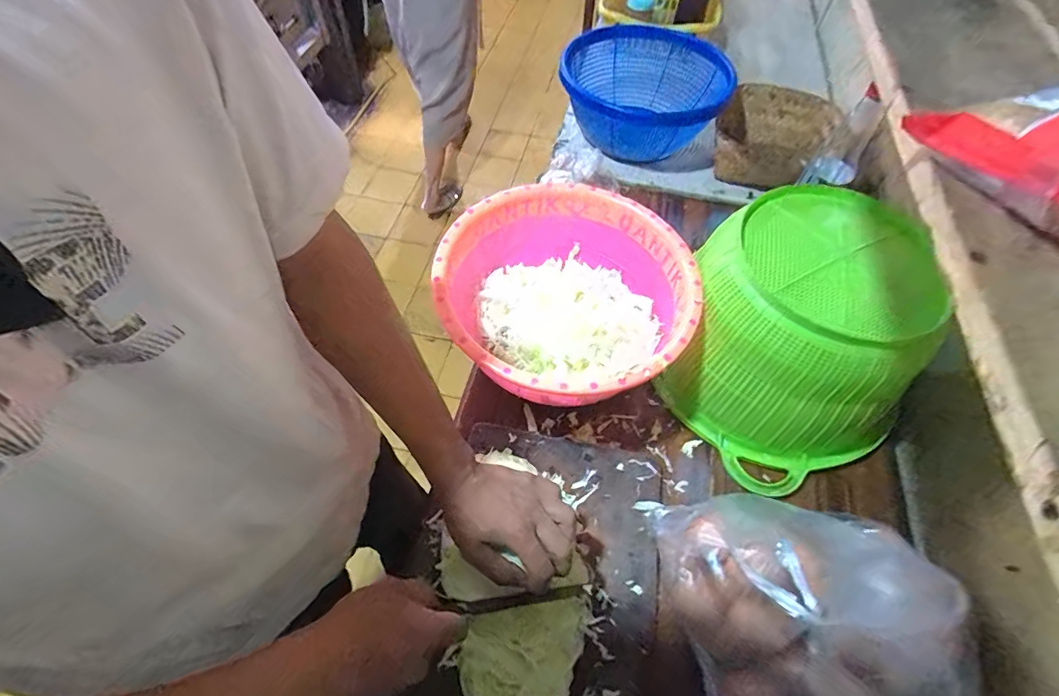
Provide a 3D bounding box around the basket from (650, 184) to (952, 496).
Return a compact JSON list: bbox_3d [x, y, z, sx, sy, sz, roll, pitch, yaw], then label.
[{"bbox_3d":[0.326,-0.014,0.576,0.274,0.198,0.280,-27,62,-17],"label":"basket"}]

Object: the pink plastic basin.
[{"bbox_3d":[0.043,-0.053,0.618,0.310,0.148,0.305,0,57,-1],"label":"pink plastic basin"}]

